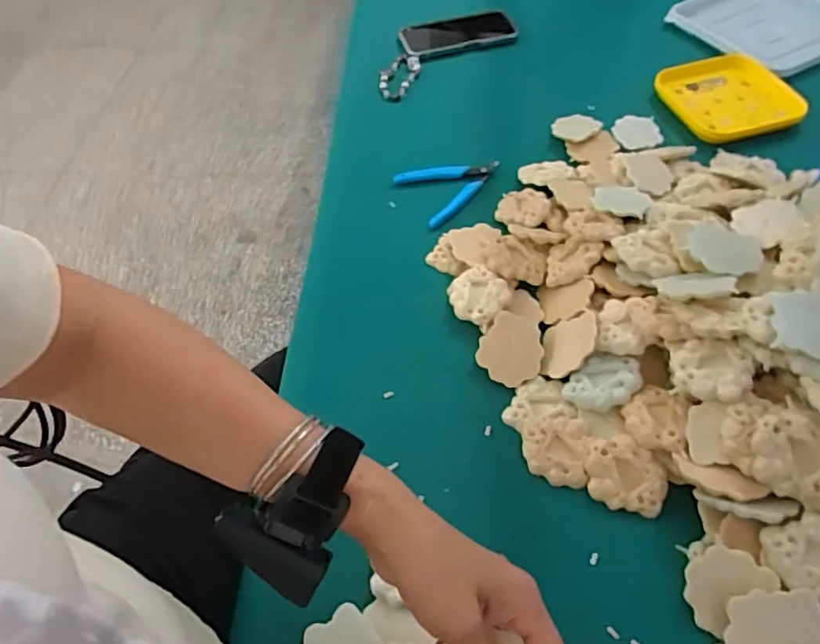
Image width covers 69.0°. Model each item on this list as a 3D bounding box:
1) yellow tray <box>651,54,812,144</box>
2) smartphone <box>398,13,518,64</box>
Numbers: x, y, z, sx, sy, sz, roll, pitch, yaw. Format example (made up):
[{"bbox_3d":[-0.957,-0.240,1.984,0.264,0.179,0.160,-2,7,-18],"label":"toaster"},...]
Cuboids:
[{"bbox_3d":[0.415,-0.291,0.769,0.162,0.019,0.148,-14,54,-7],"label":"yellow tray"},{"bbox_3d":[0.071,-0.437,0.907,0.164,0.014,0.093,-16,55,-9],"label":"smartphone"}]

